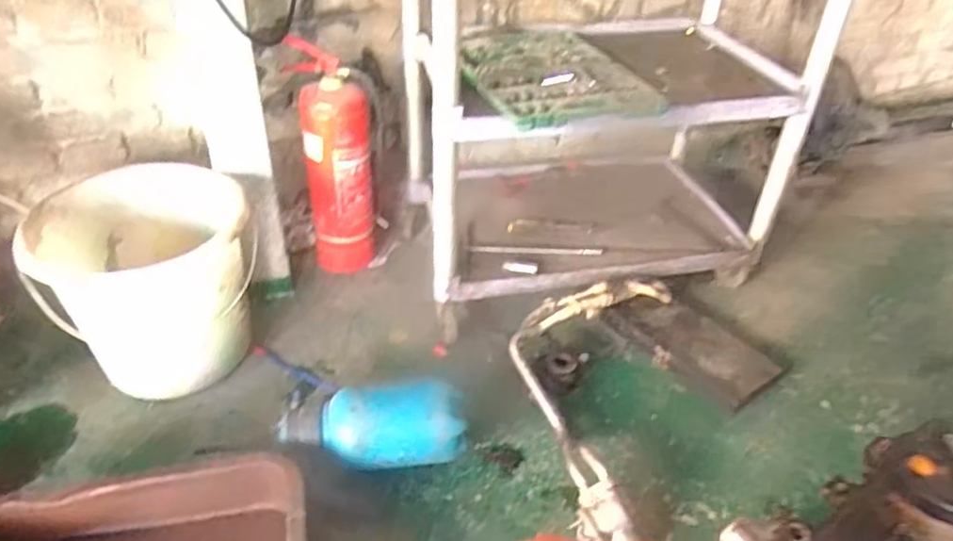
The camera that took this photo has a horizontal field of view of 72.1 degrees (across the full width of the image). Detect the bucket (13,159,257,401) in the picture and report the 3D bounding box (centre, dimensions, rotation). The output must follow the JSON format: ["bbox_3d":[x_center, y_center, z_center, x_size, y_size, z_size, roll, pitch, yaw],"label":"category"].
[{"bbox_3d":[-0.570,0.006,1.168,0.346,0.272,0.346,2,35,-1],"label":"bucket"}]

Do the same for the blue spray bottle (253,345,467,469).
[{"bbox_3d":[-0.166,0.220,1.012,0.298,0.098,0.123,4,36,3],"label":"blue spray bottle"}]

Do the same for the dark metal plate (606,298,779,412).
[{"bbox_3d":[0.410,0.137,1.253,0.141,0.022,0.298,-35,52,-20],"label":"dark metal plate"}]

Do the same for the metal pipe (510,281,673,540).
[{"bbox_3d":[0.181,0.180,1.130,0.260,0.107,0.571,12,36,12],"label":"metal pipe"}]

